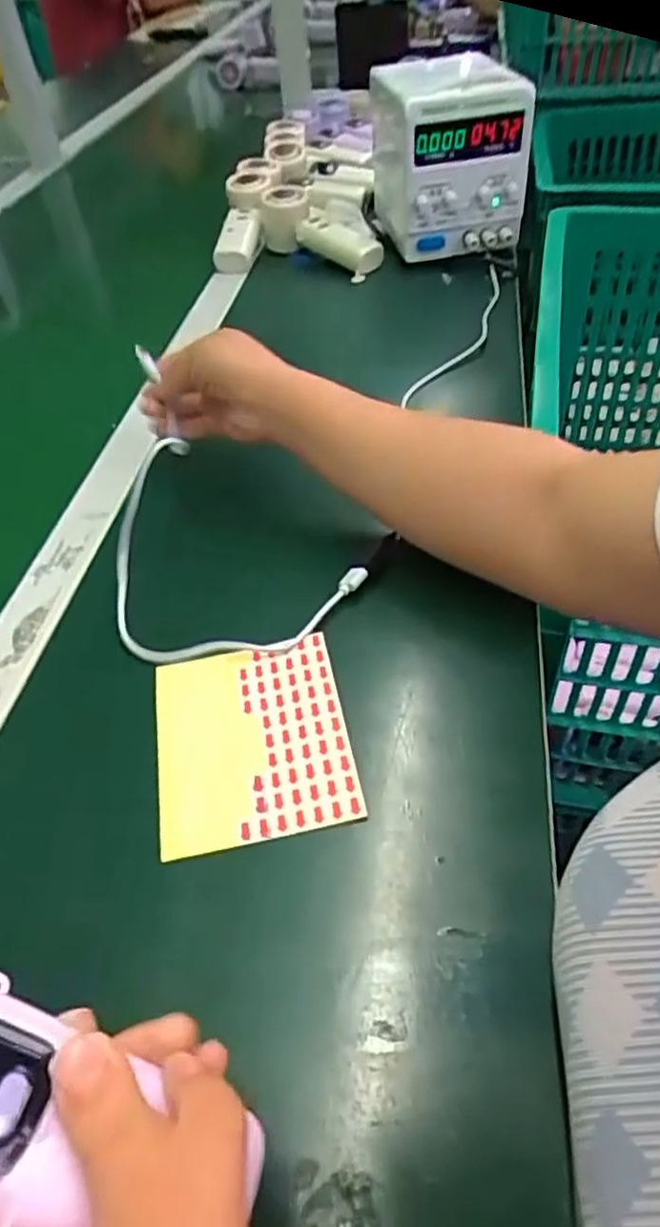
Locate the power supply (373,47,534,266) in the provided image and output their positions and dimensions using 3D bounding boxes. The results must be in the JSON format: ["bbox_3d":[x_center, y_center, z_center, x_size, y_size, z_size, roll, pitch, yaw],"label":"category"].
[{"bbox_3d":[0.123,-0.519,0.793,0.138,0.165,0.267,-5,46,1],"label":"power supply"}]

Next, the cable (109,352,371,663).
[{"bbox_3d":[-0.104,-0.067,0.447,0.136,0.086,0.231,-35,53,-25],"label":"cable"}]

